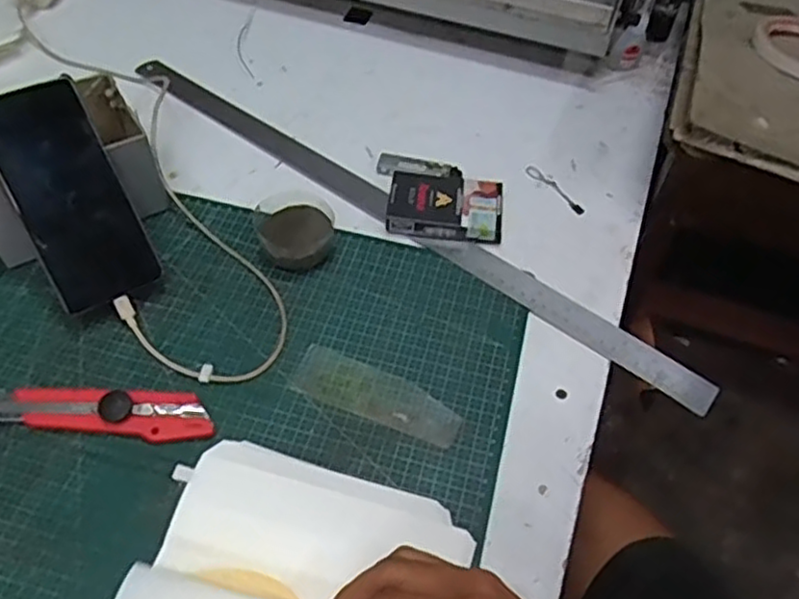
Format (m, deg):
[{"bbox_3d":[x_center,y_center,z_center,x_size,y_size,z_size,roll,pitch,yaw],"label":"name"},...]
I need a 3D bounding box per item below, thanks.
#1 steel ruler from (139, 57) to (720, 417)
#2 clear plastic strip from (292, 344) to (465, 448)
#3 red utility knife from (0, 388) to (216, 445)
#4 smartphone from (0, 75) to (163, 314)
[{"bbox_3d":[-0.022,-0.091,0.613,0.634,0.010,0.030,34,59,21],"label":"steel ruler"},{"bbox_3d":[-0.015,0.066,0.487,0.124,0.004,0.041,20,55,12],"label":"clear plastic strip"},{"bbox_3d":[-0.210,0.075,0.464,0.166,0.015,0.033,4,53,1],"label":"red utility knife"},{"bbox_3d":[-0.240,-0.077,0.499,0.073,0.006,0.160,-26,95,-20],"label":"smartphone"}]

